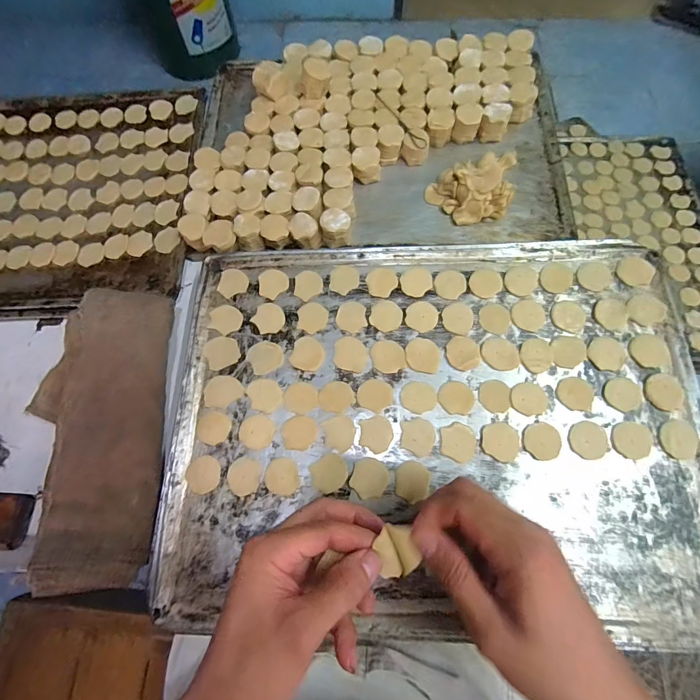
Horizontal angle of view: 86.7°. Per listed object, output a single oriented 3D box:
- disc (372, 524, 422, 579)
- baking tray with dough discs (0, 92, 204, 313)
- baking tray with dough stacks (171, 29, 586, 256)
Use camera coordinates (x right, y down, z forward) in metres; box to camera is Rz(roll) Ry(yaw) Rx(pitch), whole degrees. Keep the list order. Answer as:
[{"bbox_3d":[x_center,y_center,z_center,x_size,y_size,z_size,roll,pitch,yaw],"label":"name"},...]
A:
[{"bbox_3d":[0.032,0.134,0.249,0.025,0.008,0.032,-16,72,-4],"label":"disc"},{"bbox_3d":[-0.418,-0.202,0.467,0.441,0.036,0.332,-3,72,0],"label":"baking tray with dough discs"},{"bbox_3d":[0.029,-0.267,0.464,0.452,0.050,0.316,-4,72,0],"label":"baking tray with dough stacks"}]

